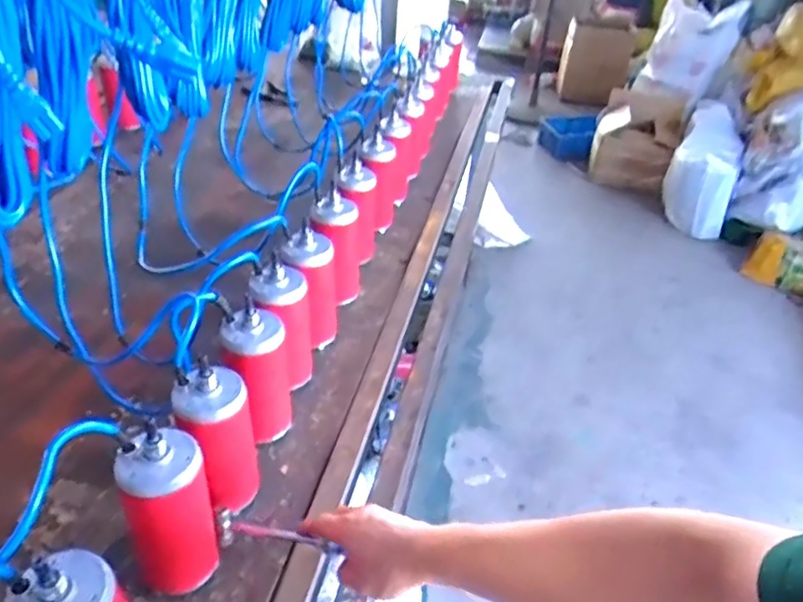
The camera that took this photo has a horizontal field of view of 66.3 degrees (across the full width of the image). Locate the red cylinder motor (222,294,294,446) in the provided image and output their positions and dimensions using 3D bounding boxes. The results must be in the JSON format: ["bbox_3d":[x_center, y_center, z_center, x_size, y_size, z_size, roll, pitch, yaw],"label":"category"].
[{"bbox_3d":[-0.180,0.091,0.775,0.074,0.204,0.060,-4,39,-12],"label":"red cylinder motor"}]

